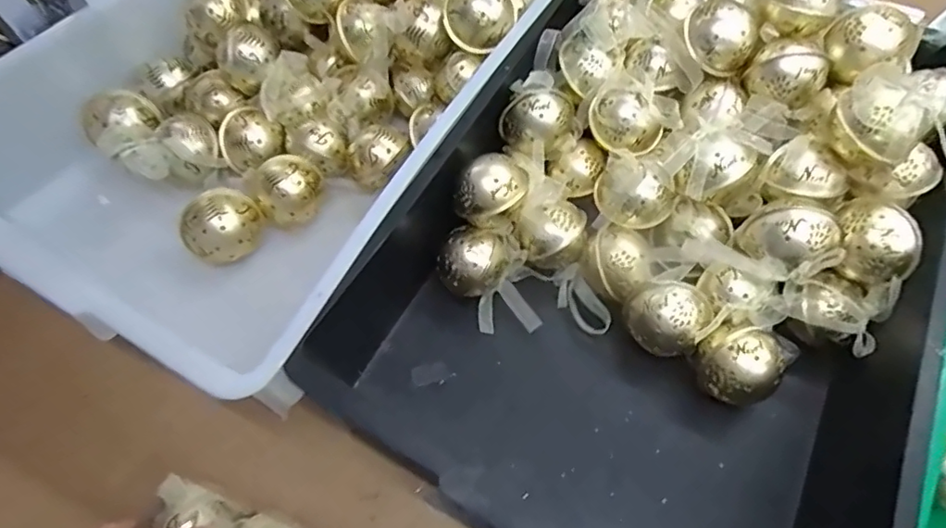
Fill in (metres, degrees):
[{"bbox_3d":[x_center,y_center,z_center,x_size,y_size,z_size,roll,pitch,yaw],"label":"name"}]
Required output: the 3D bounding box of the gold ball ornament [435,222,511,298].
[{"bbox_3d":[-0.003,0.002,0.433,0.046,0.045,0.046,-1,61,1],"label":"gold ball ornament"}]

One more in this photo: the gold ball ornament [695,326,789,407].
[{"bbox_3d":[0.183,0.076,0.396,0.053,0.059,0.050,-4,61,0],"label":"gold ball ornament"}]

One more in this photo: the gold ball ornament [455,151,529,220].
[{"bbox_3d":[0.012,-0.052,0.419,0.047,0.043,0.051,-1,61,1],"label":"gold ball ornament"}]

